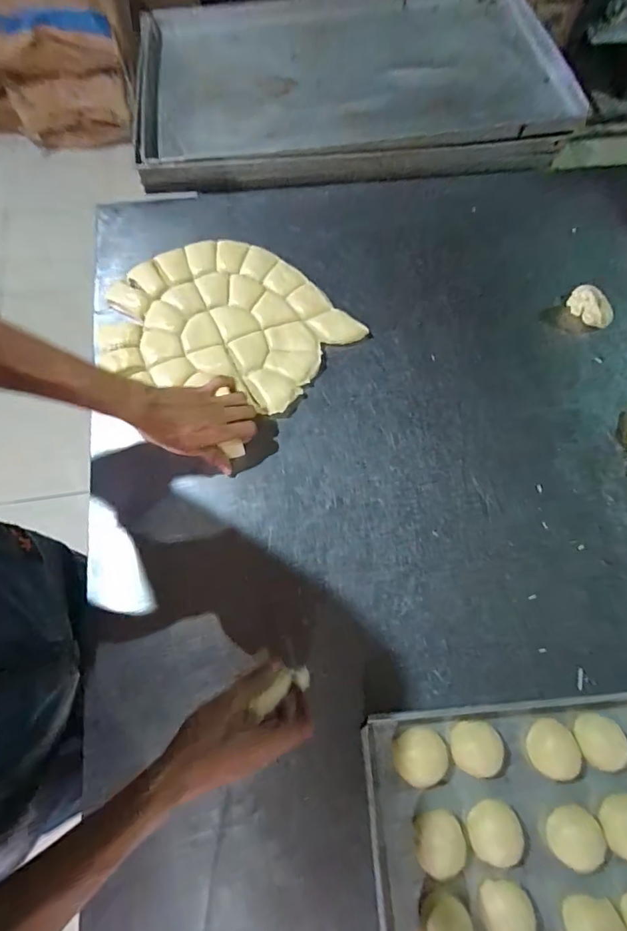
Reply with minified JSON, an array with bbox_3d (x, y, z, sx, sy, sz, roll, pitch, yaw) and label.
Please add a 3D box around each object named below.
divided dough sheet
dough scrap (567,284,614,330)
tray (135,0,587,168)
[{"bbox_3d":[-0.130,-0.195,0.628,0.295,0.024,0.268,40,76,11],"label":"divided dough sheet"},{"bbox_3d":[0.404,-0.230,0.661,0.066,0.024,0.041,42,76,12],"label":"dough scrap"},{"bbox_3d":[0.055,-0.698,0.819,0.706,0.077,0.486,-6,65,0],"label":"tray"}]

